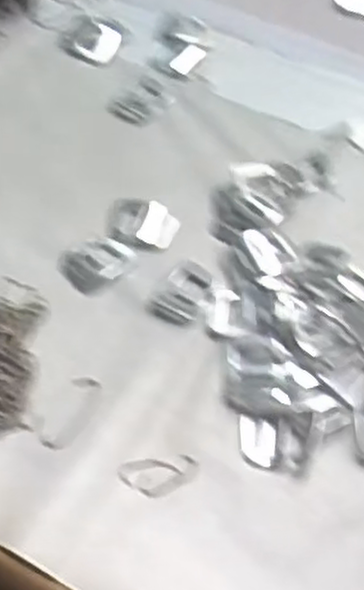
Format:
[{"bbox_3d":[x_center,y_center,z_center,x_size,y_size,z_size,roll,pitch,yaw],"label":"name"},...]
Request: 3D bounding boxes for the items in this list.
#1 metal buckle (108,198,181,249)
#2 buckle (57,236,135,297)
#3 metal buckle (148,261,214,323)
[{"bbox_3d":[-0.027,-0.051,0.526,0.048,0.004,0.039,7,57,4],"label":"metal buckle"},{"bbox_3d":[-0.058,-0.024,0.507,0.046,0.004,0.039,-35,64,-20],"label":"buckle"},{"bbox_3d":[0.001,-0.003,0.493,0.030,0.004,0.048,21,59,13],"label":"metal buckle"}]

